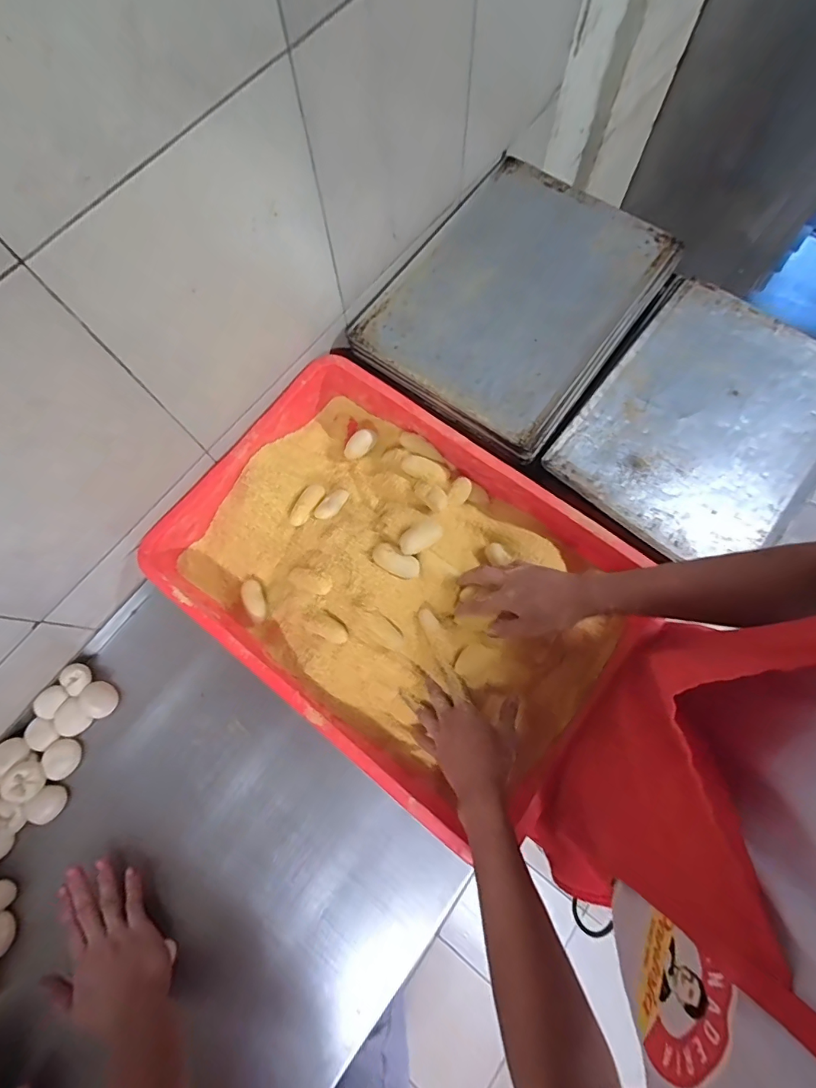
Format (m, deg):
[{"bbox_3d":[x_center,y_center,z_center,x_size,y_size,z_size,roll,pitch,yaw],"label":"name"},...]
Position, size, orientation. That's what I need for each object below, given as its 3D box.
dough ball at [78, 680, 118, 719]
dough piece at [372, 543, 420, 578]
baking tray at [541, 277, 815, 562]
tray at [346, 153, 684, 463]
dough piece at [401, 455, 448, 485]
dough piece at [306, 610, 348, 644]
[{"bbox_3d":[-0.439,0.223,0.628,0.047,0.028,0.037,43,76,14],"label":"dough ball"},{"bbox_3d":[-0.016,0.023,0.573,0.064,0.014,0.031,30,74,11],"label":"dough piece"},{"bbox_3d":[0.451,-0.180,0.669,0.321,0.031,0.430,38,80,8],"label":"baking tray"},{"bbox_3d":[0.167,-0.390,0.690,0.344,0.028,0.445,37,82,8],"label":"tray"},{"bbox_3d":[0.025,-0.112,0.653,0.070,0.017,0.030,21,72,8],"label":"dough piece"},{"bbox_3d":[-0.105,0.109,0.580,0.060,0.017,0.028,28,73,10],"label":"dough piece"}]

